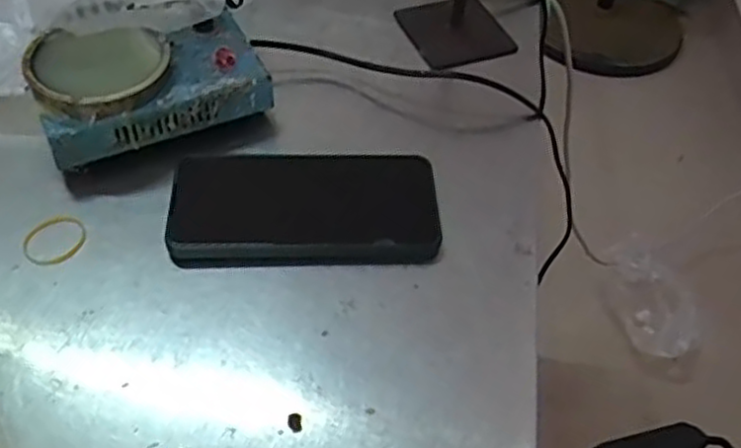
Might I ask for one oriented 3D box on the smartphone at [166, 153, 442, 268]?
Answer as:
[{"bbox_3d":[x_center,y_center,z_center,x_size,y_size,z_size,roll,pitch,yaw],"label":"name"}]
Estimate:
[{"bbox_3d":[-0.041,-0.010,0.457,0.166,0.010,0.085,-3,51,-5],"label":"smartphone"}]

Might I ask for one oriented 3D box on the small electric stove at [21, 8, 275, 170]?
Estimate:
[{"bbox_3d":[-0.153,-0.099,0.496,0.148,0.061,0.080,-21,55,-19],"label":"small electric stove"}]

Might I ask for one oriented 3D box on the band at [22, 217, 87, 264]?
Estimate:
[{"bbox_3d":[-0.195,0.009,0.440,0.032,0.004,0.038,36,58,23],"label":"band"}]

